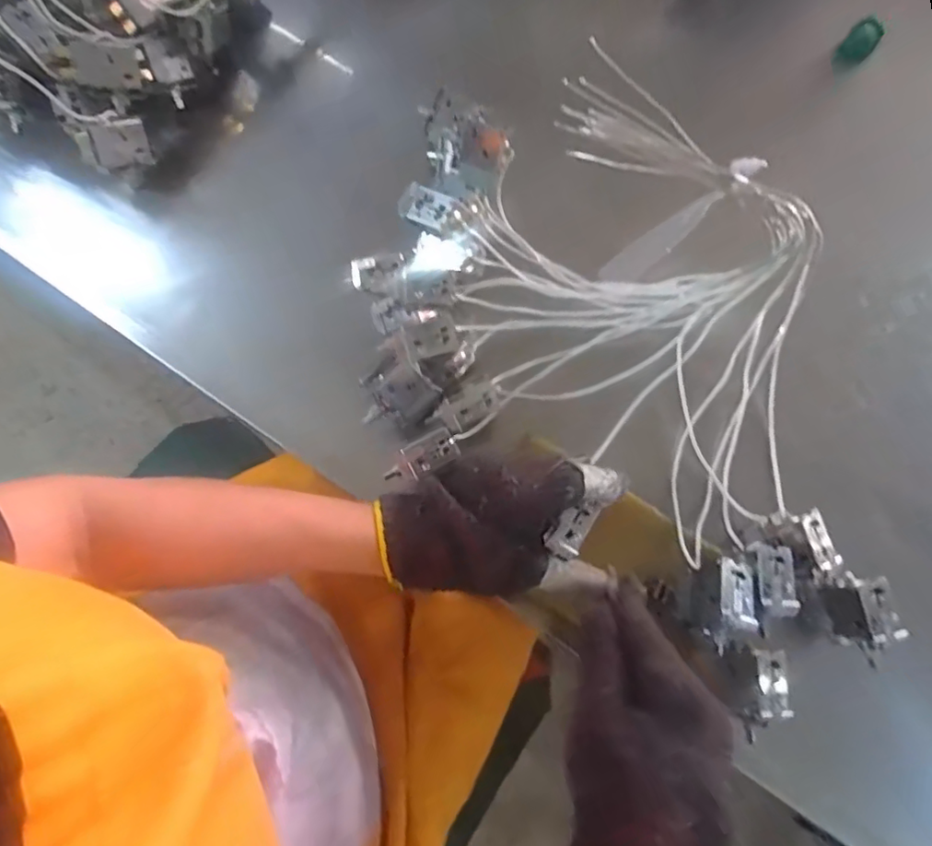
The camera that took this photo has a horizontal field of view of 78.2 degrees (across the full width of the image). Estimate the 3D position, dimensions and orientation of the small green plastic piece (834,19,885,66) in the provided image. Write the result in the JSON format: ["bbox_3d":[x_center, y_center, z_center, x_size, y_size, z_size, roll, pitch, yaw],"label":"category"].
[{"bbox_3d":[0.370,-0.357,0.539,0.027,0.030,0.022,35,77,10],"label":"small green plastic piece"}]

